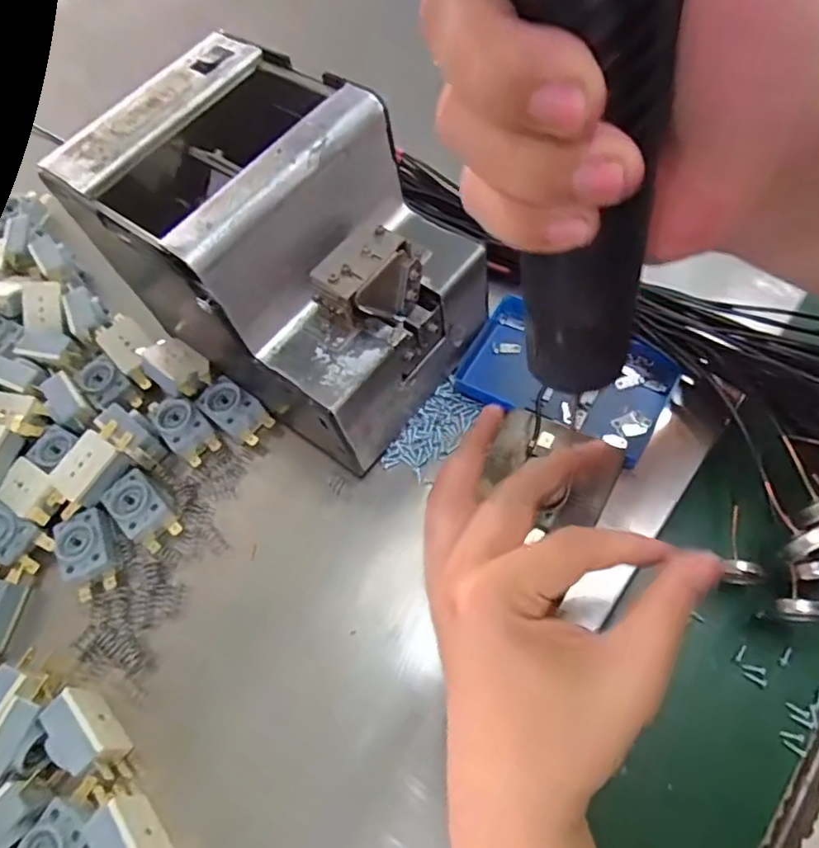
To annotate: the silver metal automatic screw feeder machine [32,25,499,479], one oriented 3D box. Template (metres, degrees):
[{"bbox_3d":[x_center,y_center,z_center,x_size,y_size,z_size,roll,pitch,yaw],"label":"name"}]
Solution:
[{"bbox_3d":[-0.071,-0.082,0.317,0.137,0.146,0.184,-42,66,-13],"label":"silver metal automatic screw feeder machine"}]

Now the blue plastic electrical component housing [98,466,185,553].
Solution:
[{"bbox_3d":[-0.154,0.050,0.340,0.027,0.011,0.046,-43,66,-14],"label":"blue plastic electrical component housing"}]

